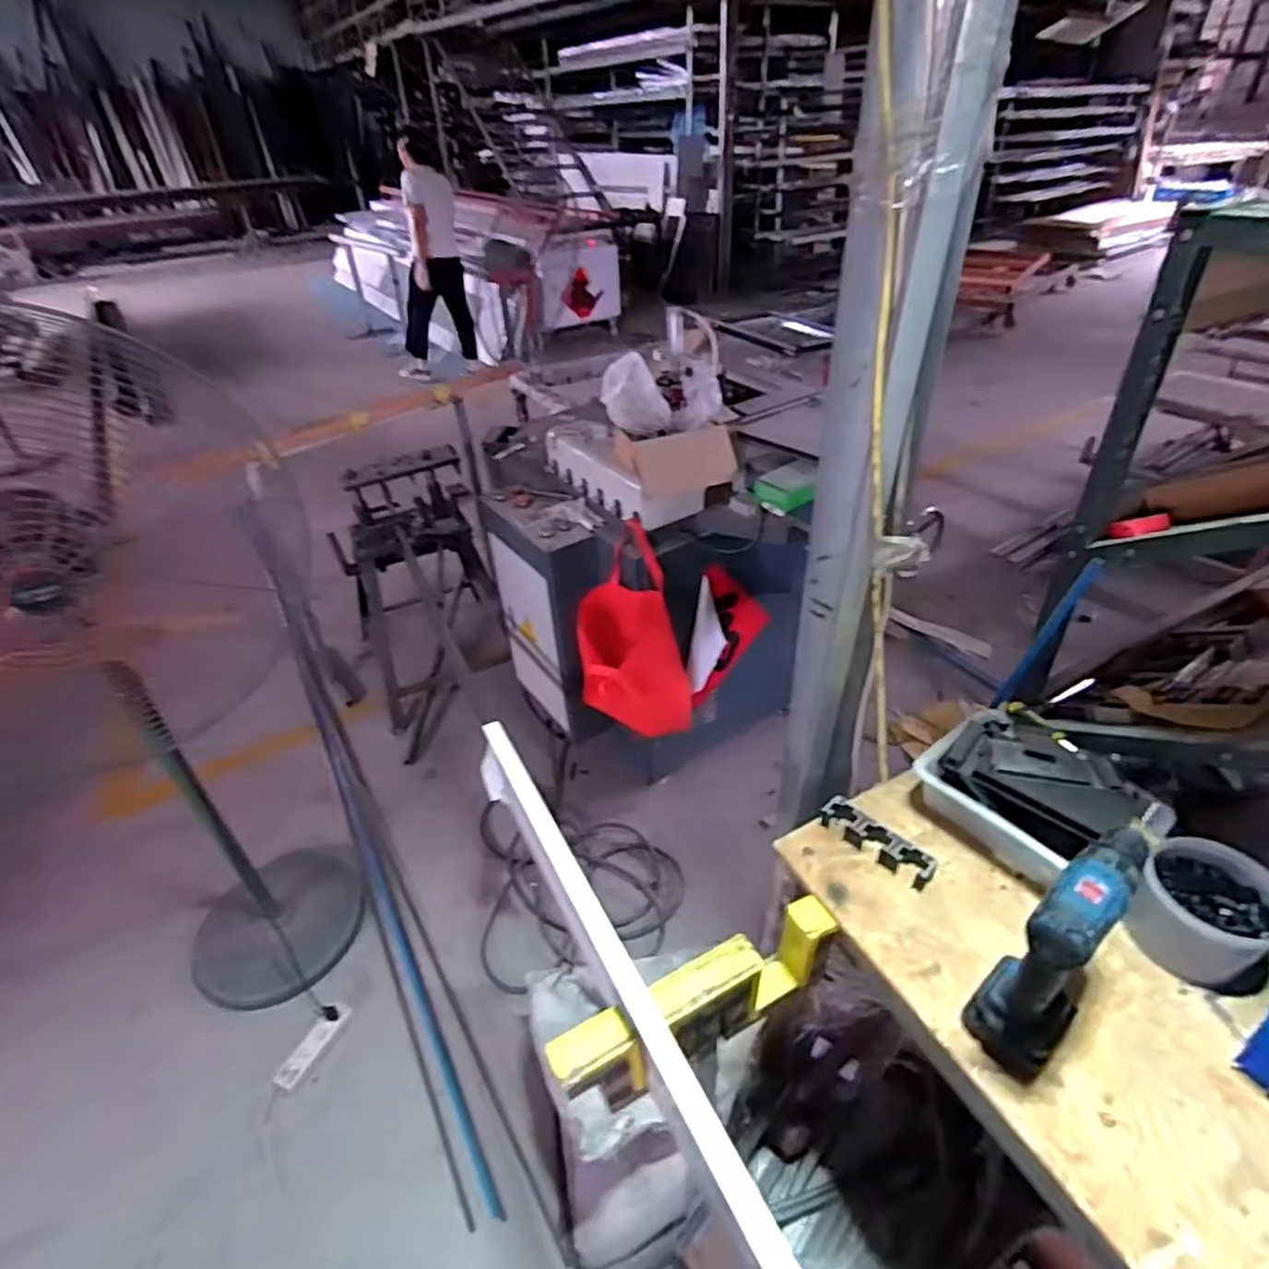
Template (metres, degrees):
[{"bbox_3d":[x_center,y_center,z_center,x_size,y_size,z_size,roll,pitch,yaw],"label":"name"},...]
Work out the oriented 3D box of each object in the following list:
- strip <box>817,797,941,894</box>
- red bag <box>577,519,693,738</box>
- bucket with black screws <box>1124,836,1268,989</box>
[{"bbox_3d":[0.290,0.248,0.830,0.033,0.035,0.138,-32,46,-33],"label":"strip"},{"bbox_3d":[0.008,0.040,1.559,0.257,0.447,0.254,-6,37,-5],"label":"red bag"},{"bbox_3d":[0.577,0.285,0.709,0.126,0.081,0.118,-2,37,1],"label":"bucket with black screws"}]

